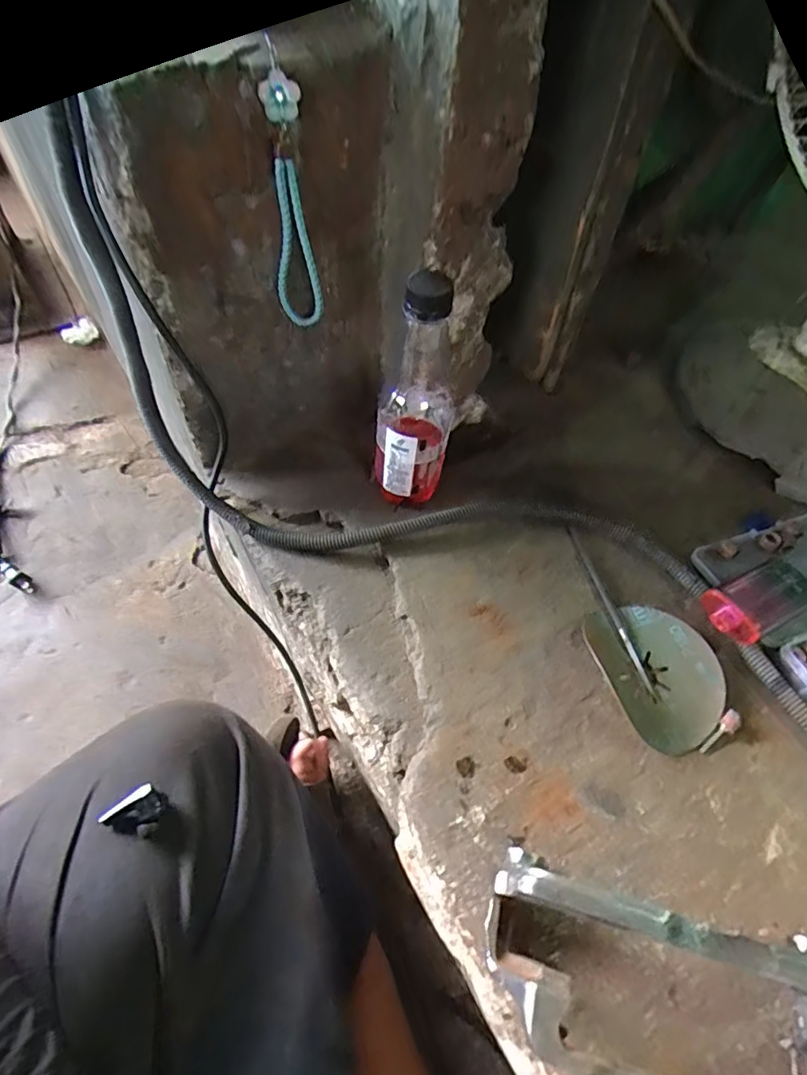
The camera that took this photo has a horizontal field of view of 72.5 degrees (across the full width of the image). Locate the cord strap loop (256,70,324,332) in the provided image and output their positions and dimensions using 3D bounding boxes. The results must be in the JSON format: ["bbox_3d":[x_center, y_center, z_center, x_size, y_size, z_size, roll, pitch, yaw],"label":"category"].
[{"bbox_3d":[-0.075,-0.212,0.371,0.030,0.158,0.025,-5,53,-7],"label":"cord strap loop"}]

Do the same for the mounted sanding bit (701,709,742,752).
[{"bbox_3d":[0.219,0.135,0.383,0.039,0.009,0.013,-22,57,-19],"label":"mounted sanding bit"}]

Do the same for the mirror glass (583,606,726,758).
[{"bbox_3d":[0.190,0.097,0.405,0.080,0.009,0.108,-15,55,-13],"label":"mirror glass"}]

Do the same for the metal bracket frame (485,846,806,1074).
[{"bbox_3d":[0.136,0.226,0.268,0.193,0.078,0.080,15,53,8],"label":"metal bracket frame"}]

